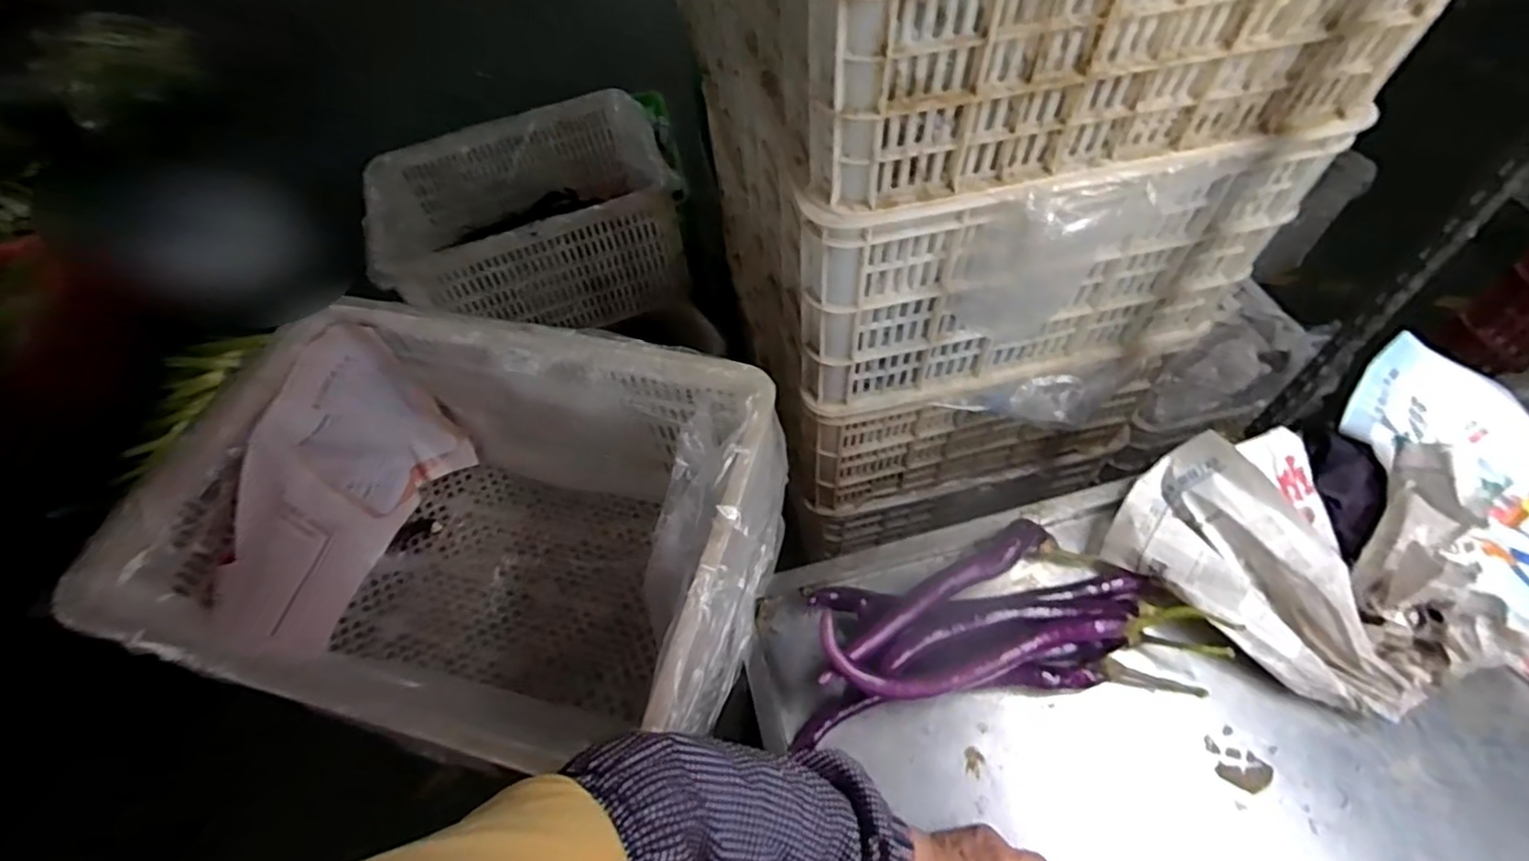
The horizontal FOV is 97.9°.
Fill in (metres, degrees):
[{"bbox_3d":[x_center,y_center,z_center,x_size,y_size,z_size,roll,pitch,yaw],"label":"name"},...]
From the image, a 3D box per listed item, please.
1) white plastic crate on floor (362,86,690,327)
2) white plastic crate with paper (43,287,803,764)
[{"bbox_3d":[-0.550,-0.496,1.597,0.618,0.334,0.476,-22,57,-10],"label":"white plastic crate on floor"},{"bbox_3d":[-0.296,0.138,0.794,0.622,0.339,0.405,10,58,11],"label":"white plastic crate with paper"}]

